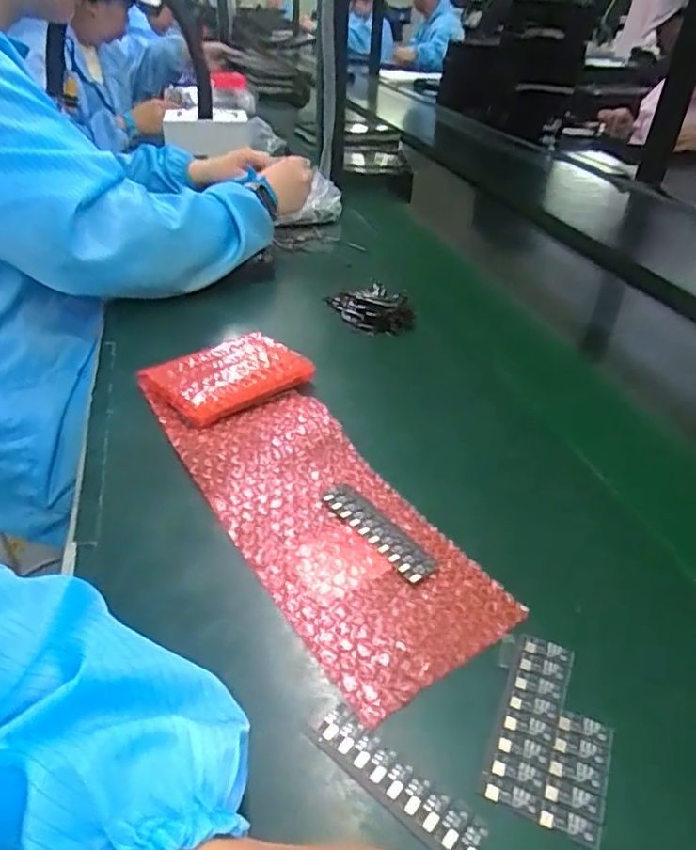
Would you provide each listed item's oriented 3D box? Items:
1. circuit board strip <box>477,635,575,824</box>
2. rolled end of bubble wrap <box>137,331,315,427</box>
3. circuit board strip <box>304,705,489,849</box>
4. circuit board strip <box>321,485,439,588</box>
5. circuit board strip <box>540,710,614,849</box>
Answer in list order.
[{"bbox_3d":[0.093,0.148,0.302,0.028,0.006,0.091,18,36,19],"label":"circuit board strip"},{"bbox_3d":[-0.107,-0.045,0.544,0.121,0.029,0.092,-25,45,-33],"label":"rolled end of bubble wrap"},{"bbox_3d":[0.022,0.166,0.279,0.092,0.004,0.022,28,41,30],"label":"circuit board strip"},{"bbox_3d":[0.020,0.072,0.402,0.026,0.004,0.098,-23,44,-32],"label":"circuit board strip"},{"bbox_3d":[0.110,0.165,0.281,0.026,0.004,0.056,17,36,18],"label":"circuit board strip"}]

